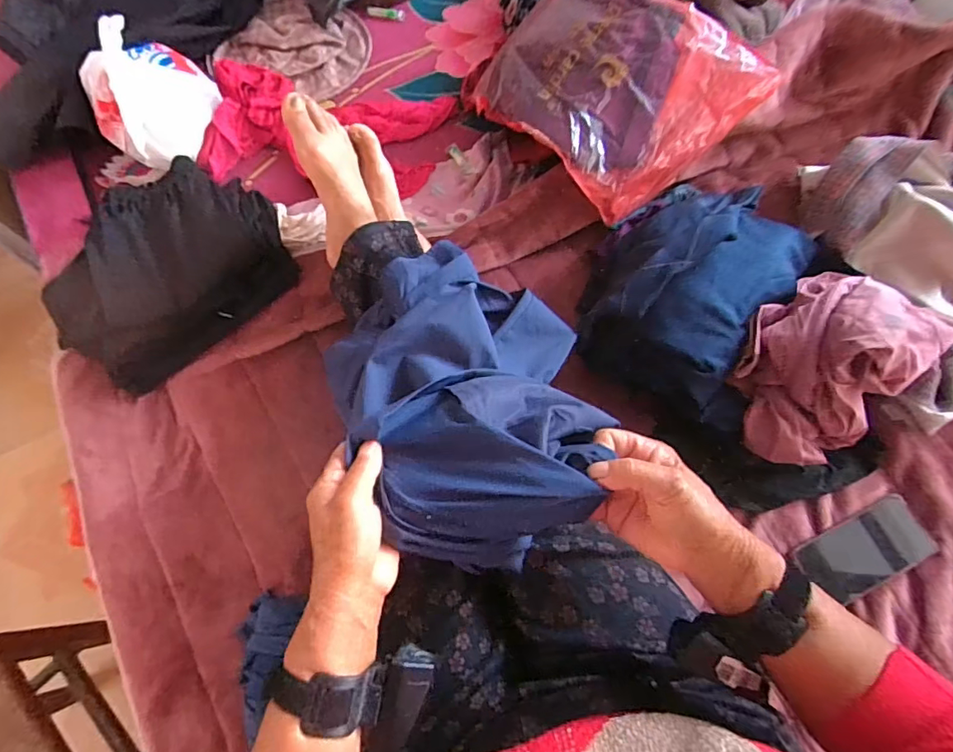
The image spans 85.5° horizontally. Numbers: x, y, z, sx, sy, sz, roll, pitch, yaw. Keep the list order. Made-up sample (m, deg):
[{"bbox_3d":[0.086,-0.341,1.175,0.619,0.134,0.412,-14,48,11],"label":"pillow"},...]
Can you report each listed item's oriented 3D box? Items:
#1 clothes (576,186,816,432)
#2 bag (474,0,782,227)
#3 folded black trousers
[{"bbox_3d":[0.285,-0.119,0.672,0.243,0.112,0.307,27,72,11],"label":"clothes"},{"bbox_3d":[0.190,-0.408,0.731,0.346,0.107,0.270,38,75,14],"label":"bag"},{"bbox_3d":[-0.454,-0.170,0.755,0.331,0.058,0.312,-36,73,-11],"label":"folded black trousers"}]

